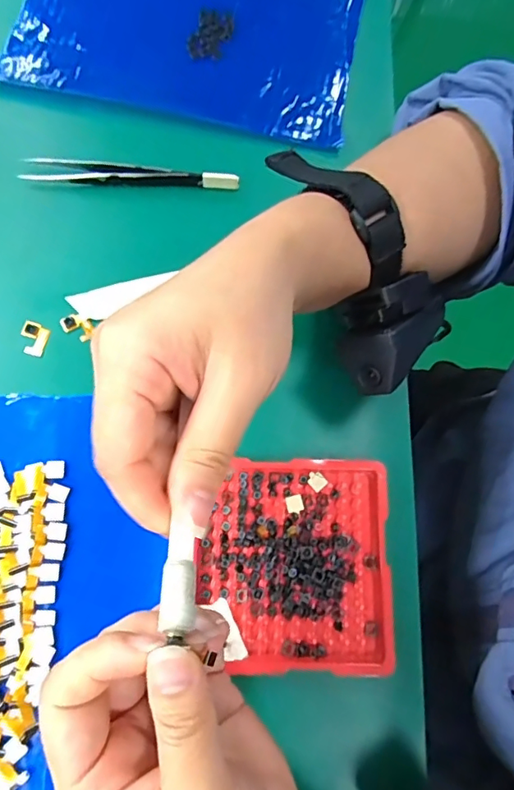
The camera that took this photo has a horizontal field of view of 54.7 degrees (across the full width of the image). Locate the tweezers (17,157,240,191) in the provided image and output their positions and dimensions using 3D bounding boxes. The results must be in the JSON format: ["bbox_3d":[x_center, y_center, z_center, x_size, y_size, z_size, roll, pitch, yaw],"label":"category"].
[{"bbox_3d":[-0.075,-0.131,0.298,0.126,0.009,0.014,5,75,-1],"label":"tweezers"}]

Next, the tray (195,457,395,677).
[{"bbox_3d":[0.019,0.083,0.250,0.094,0.011,0.098,0,76,-2],"label":"tray"}]

